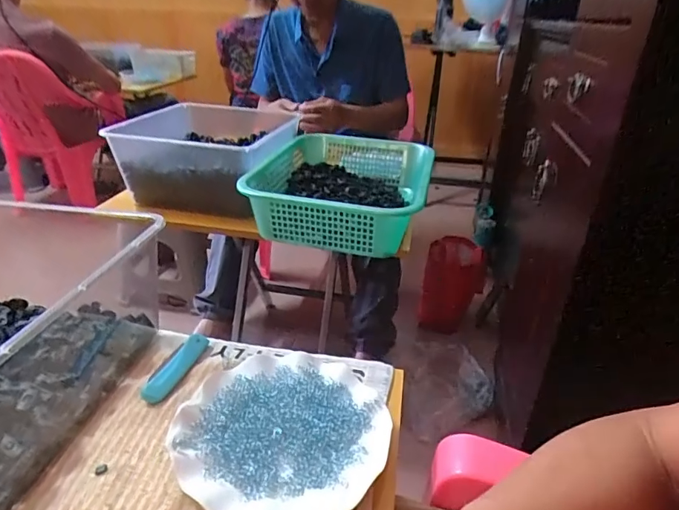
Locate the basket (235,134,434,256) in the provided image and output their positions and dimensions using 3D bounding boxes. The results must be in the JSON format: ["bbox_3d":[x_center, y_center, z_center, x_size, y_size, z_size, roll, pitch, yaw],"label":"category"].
[{"bbox_3d":[0.007,-0.129,0.881,0.310,0.098,0.384,8,28,10],"label":"basket"}]

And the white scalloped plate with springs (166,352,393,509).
[{"bbox_3d":[-0.050,0.160,0.417,0.180,0.026,0.174,2,28,-1],"label":"white scalloped plate with springs"}]

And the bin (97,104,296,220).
[{"bbox_3d":[-0.262,-0.192,0.972,0.303,0.164,0.392,6,28,7],"label":"bin"}]

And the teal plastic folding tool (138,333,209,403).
[{"bbox_3d":[-0.174,0.119,0.493,0.021,0.017,0.099,9,29,13],"label":"teal plastic folding tool"}]

